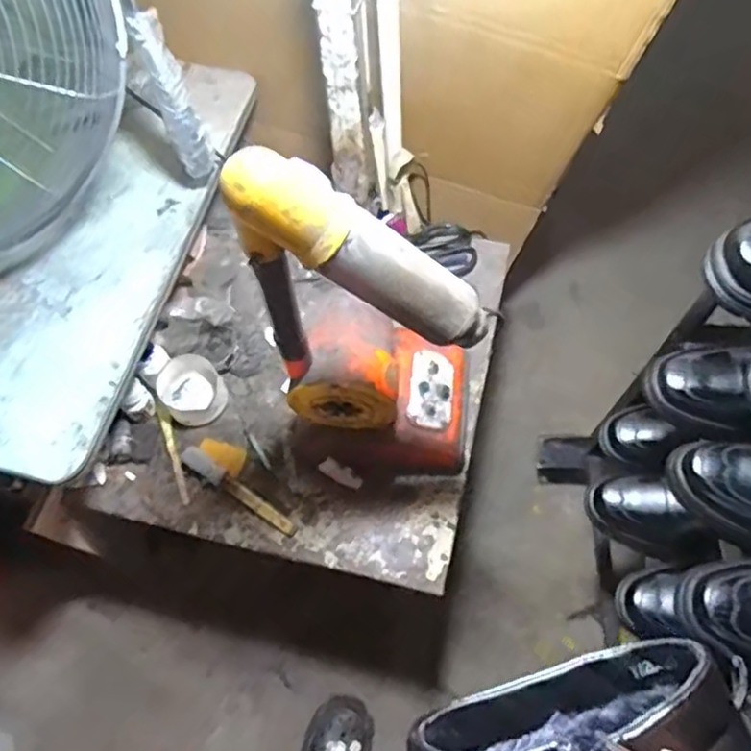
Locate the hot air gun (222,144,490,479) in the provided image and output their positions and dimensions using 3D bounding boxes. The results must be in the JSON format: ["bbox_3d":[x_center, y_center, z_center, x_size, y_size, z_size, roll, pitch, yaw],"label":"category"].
[{"bbox_3d":[0.009,-0.040,0.695,0.220,0.533,0.167,5,67,5],"label":"hot air gun"}]

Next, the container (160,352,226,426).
[{"bbox_3d":[-0.271,0.024,0.953,0.097,0.052,0.093,40,74,17],"label":"container"}]

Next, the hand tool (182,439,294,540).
[{"bbox_3d":[-0.182,0.144,0.892,0.192,0.044,0.065,30,71,14],"label":"hand tool"}]

